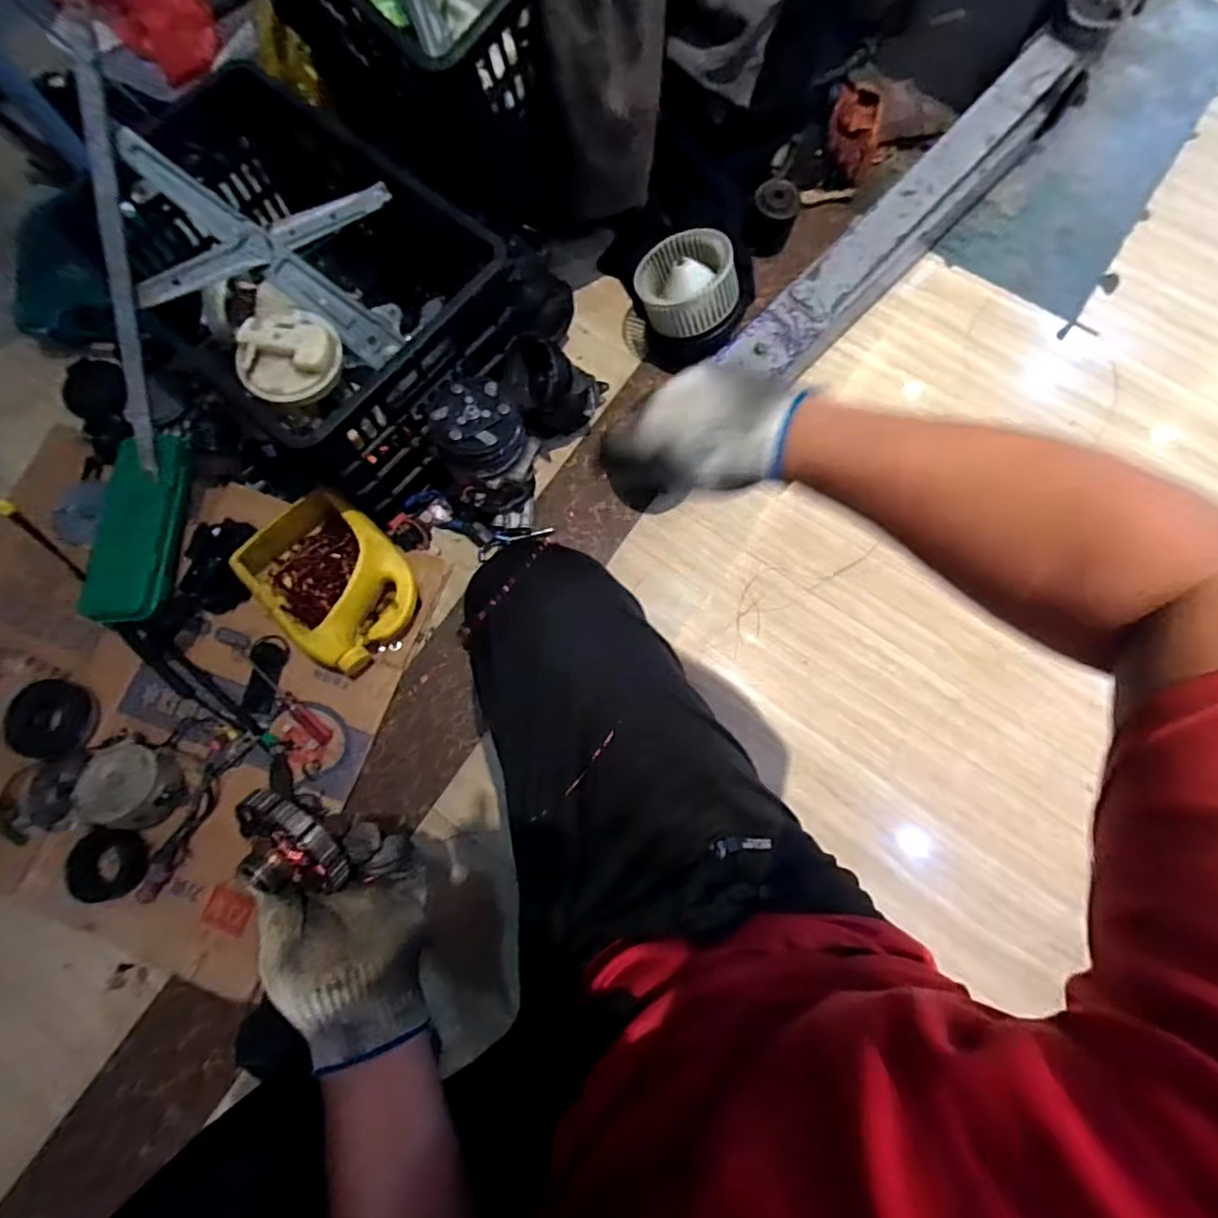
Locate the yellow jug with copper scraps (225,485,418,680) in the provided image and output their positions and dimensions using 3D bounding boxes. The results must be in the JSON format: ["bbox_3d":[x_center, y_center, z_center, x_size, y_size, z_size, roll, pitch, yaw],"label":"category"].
[{"bbox_3d":[-0.391,-0.038,0.867,0.222,0.089,0.189,39,80,9],"label":"yellow jug with copper scraps"}]

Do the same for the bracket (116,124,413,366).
[{"bbox_3d":[-0.422,-0.446,0.780,0.299,0.211,0.044,0,37,-29],"label":"bracket"}]

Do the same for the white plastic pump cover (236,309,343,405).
[{"bbox_3d":[-0.395,-0.309,0.748,0.117,0.053,0.122,31,79,8],"label":"white plastic pump cover"}]

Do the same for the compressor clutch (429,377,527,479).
[{"bbox_3d":[-0.173,-0.241,0.797,0.118,0.062,0.112,0,77,1],"label":"compressor clutch"}]

